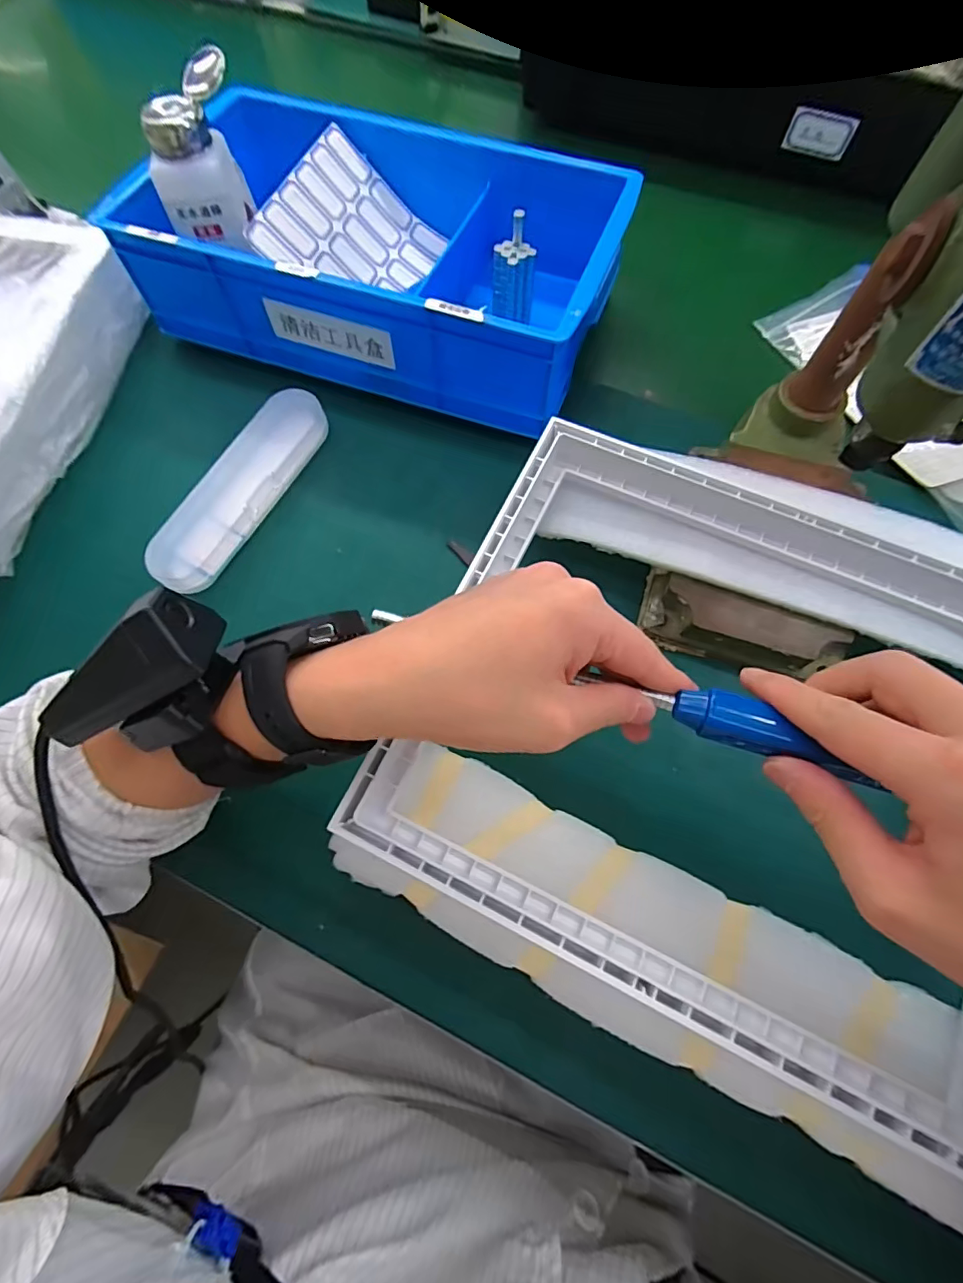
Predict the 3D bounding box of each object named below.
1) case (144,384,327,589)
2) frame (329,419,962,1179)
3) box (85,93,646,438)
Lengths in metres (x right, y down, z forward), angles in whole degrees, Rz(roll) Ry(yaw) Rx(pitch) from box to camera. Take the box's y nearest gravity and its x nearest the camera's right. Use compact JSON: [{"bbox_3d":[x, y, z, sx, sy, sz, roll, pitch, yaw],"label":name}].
[{"bbox_3d":[-0.176,-0.112,0.386,0.043,0.035,0.170,30,75,12],"label":"case"},{"bbox_3d":[0.132,0.037,0.283,0.322,0.035,0.293,23,74,10],"label":"frame"},{"bbox_3d":[-0.071,-0.301,0.414,0.342,0.107,0.196,18,73,8],"label":"box"}]

